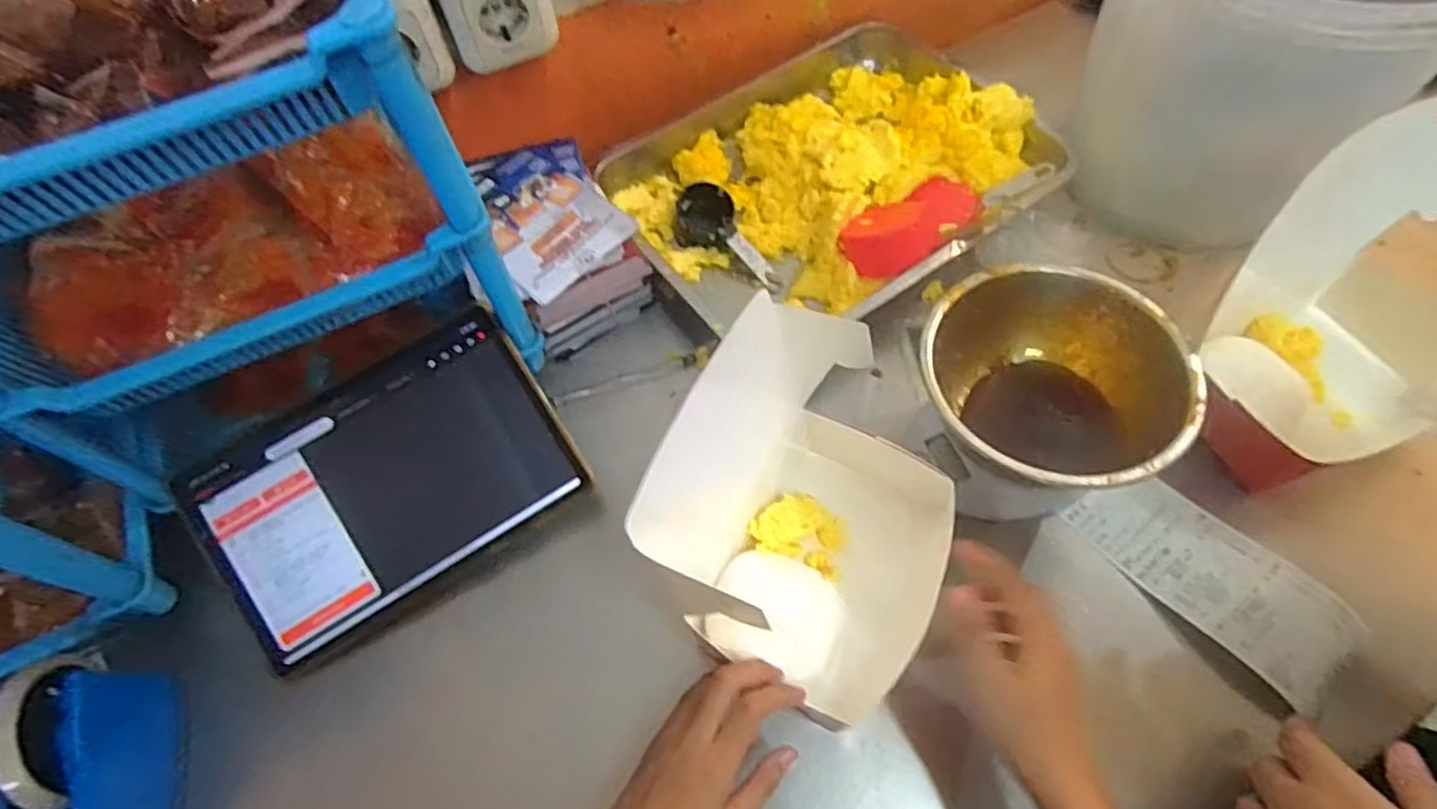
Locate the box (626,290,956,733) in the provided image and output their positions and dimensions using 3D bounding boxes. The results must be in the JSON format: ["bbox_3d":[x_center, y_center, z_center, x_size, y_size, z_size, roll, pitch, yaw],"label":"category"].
[{"bbox_3d":[0.061,0.057,0.454,0.143,0.199,0.206,19,63,14],"label":"box"}]

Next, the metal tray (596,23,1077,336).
[{"bbox_3d":[0.104,-0.221,0.672,0.385,0.068,0.290,-33,64,-14],"label":"metal tray"}]

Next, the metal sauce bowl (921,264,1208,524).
[{"bbox_3d":[0.228,-0.004,0.505,0.166,0.107,0.160,-2,60,3],"label":"metal sauce bowl"}]

